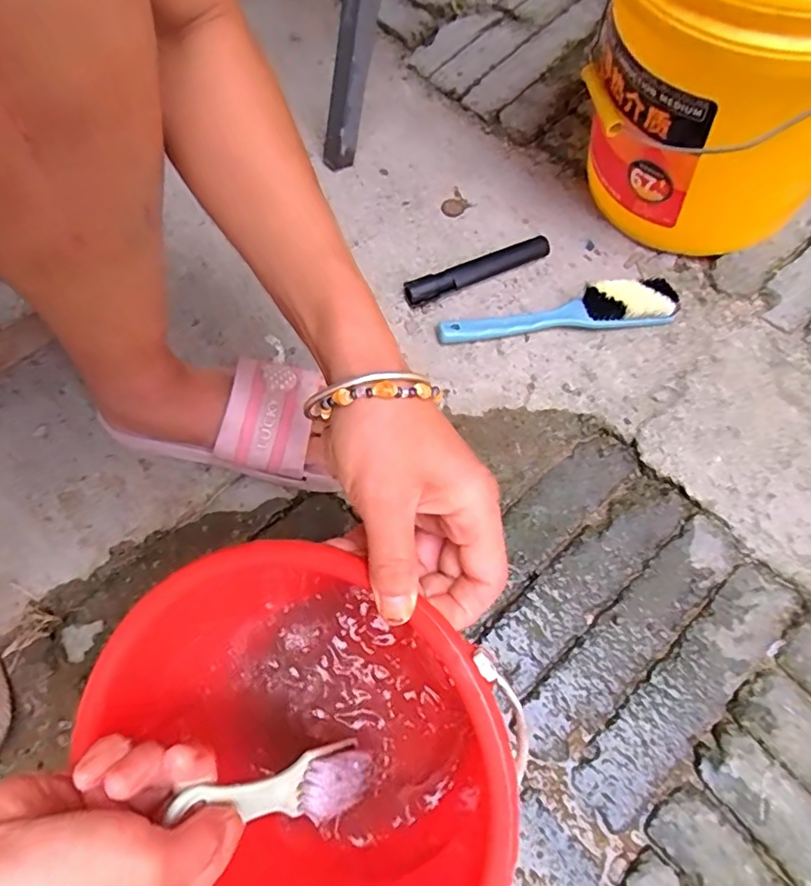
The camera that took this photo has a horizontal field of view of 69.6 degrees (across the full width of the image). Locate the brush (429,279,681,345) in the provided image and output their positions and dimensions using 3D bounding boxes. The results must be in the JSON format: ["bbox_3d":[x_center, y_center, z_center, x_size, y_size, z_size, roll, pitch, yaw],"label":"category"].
[{"bbox_3d":[0.144,-0.124,0.555,0.226,0.031,0.040,-8,66,-4],"label":"brush"}]

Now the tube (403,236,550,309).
[{"bbox_3d":[0.072,-0.170,0.582,0.159,0.019,0.029,-22,68,-10],"label":"tube"}]

